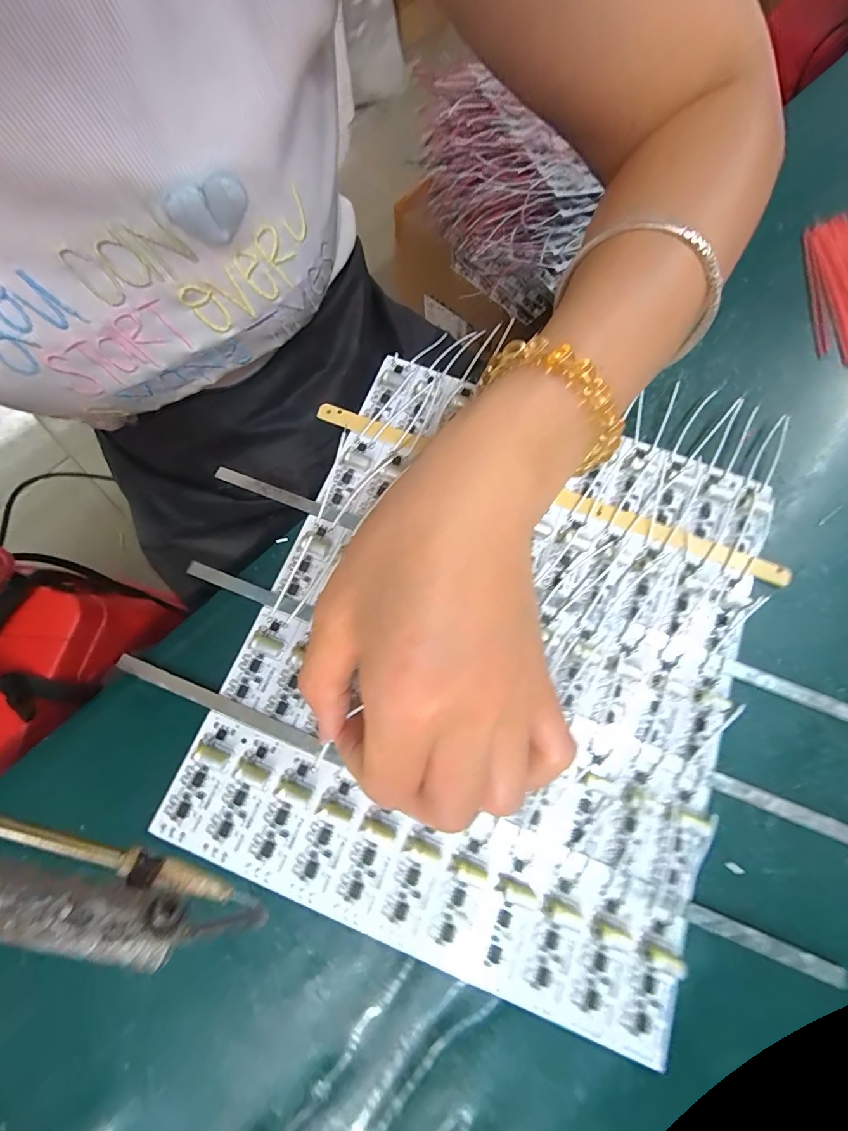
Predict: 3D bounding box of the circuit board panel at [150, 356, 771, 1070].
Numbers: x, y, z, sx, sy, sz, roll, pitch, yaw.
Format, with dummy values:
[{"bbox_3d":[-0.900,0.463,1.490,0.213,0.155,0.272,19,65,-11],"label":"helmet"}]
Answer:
[{"bbox_3d":[0.028,0.034,0.179,0.193,0.008,0.225,19,76,5],"label":"circuit board panel"}]

